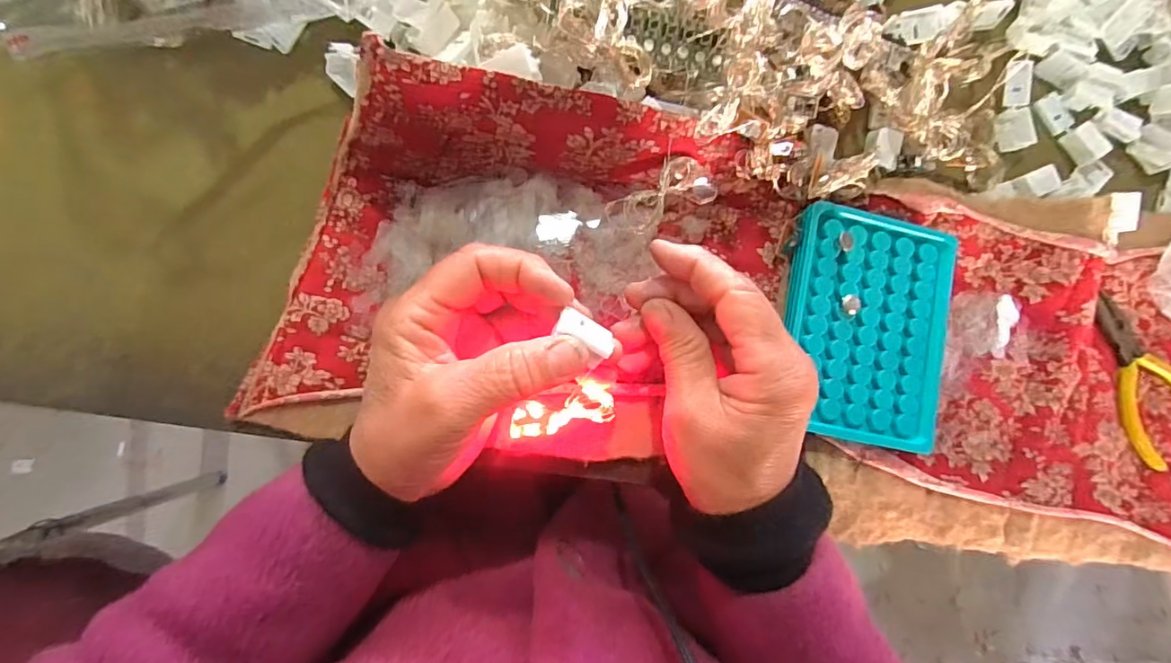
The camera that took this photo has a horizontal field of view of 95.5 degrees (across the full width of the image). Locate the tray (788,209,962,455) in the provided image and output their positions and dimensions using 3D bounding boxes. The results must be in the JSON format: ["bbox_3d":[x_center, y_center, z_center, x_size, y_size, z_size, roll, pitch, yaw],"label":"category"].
[{"bbox_3d":[0.167,-0.002,0.318,0.094,0.022,0.133,8,85,-8],"label":"tray"}]

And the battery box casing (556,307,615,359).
[{"bbox_3d":[0.000,0.000,0.242,0.027,0.017,0.006,30,127,-6],"label":"battery box casing"}]

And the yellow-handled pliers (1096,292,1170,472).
[{"bbox_3d":[0.379,0.028,0.357,0.062,0.006,0.117,-19,90,-9],"label":"yellow-handled pliers"}]

